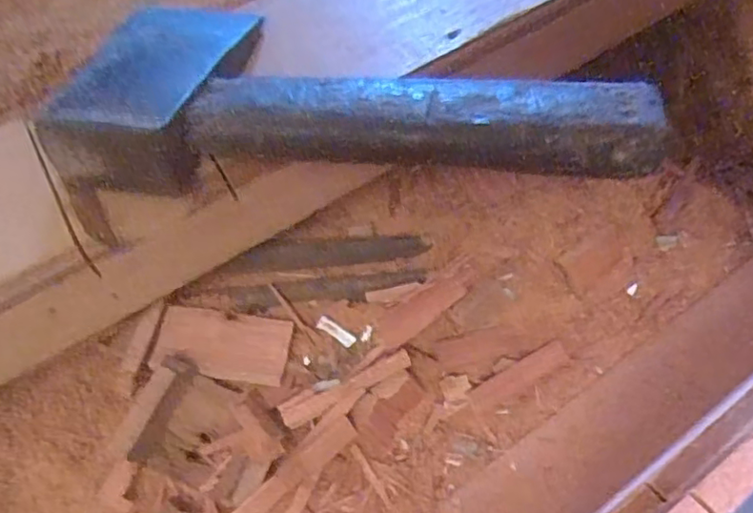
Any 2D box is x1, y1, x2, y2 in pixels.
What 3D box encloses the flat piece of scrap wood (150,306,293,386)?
[{"bbox_3d":[-0.072,0.041,0.293,0.060,0.004,0.031,7,61,4],"label":"flat piece of scrap wood"}]

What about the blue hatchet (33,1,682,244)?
[{"bbox_3d":[-0.016,-0.066,0.243,0.236,0.047,0.123,7,66,14],"label":"blue hatchet"}]

